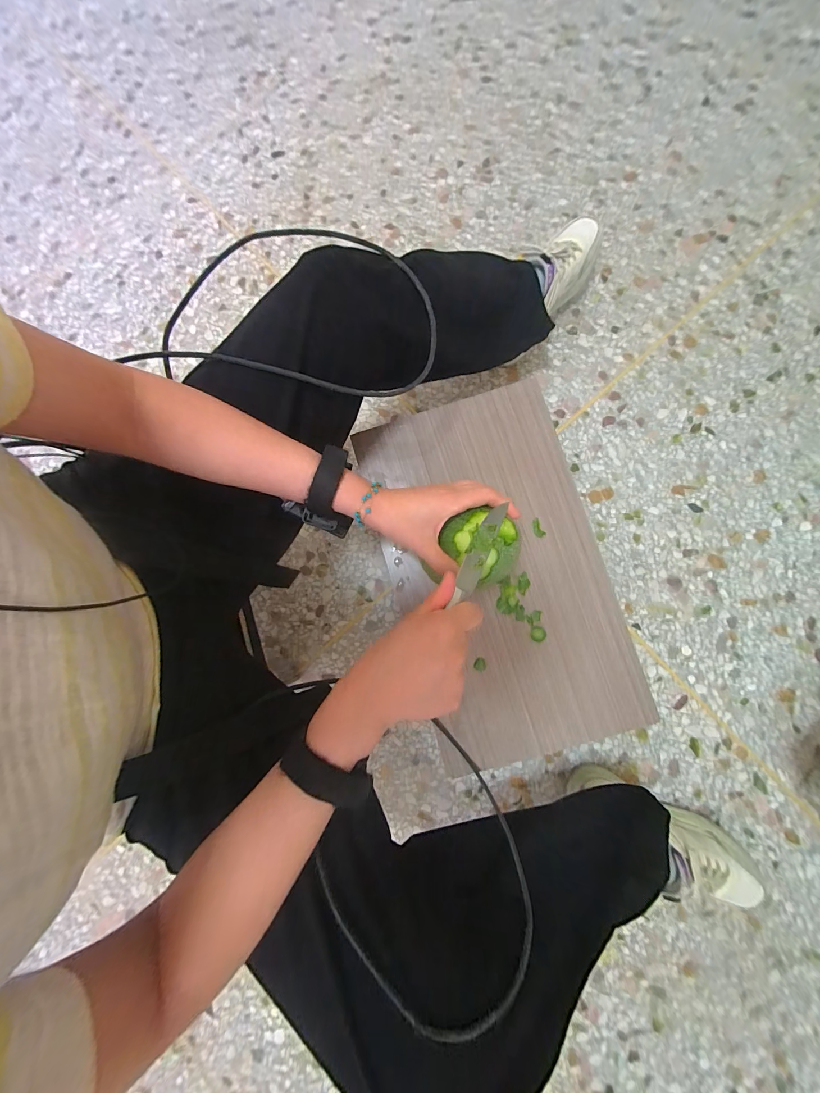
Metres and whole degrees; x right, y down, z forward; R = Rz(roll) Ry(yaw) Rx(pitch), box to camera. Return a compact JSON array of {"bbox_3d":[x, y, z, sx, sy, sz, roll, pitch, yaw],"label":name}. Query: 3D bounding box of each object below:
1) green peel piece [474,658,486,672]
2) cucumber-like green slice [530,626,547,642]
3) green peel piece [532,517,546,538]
[{"bbox_3d":[0.091,0.152,0.448,0.014,0.012,0.017,33,80,8],"label":"green peel piece"},{"bbox_3d":[0.165,0.112,0.446,0.020,0.006,0.019,0,84,4],"label":"cucumber-like green slice"},{"bbox_3d":[0.170,-0.024,0.463,0.014,0.004,0.026,-25,83,1],"label":"green peel piece"}]

